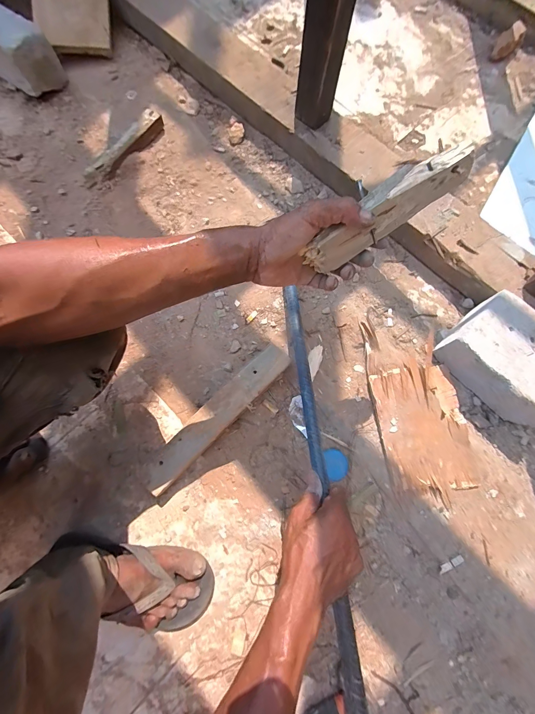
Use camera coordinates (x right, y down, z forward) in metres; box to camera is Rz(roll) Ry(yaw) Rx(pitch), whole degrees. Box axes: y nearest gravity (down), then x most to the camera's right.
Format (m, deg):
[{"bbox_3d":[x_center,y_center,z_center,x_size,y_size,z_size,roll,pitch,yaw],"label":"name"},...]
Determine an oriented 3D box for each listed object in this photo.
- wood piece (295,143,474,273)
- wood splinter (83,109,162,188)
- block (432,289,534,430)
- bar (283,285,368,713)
[{"bbox_3d":[0.118,-0.149,0.309,0.172,0.049,0.029,-31,77,16],"label":"wood piece"},{"bbox_3d":[-0.332,-0.482,0.696,0.053,0.033,0.235,39,79,9],"label":"wood splinter"},{"bbox_3d":[0.431,0.005,0.541,0.138,0.107,0.203,-44,80,-10],"label":"block"},{"bbox_3d":[0.074,0.168,0.418,0.022,0.019,0.667,-5,63,-2],"label":"bar"}]

